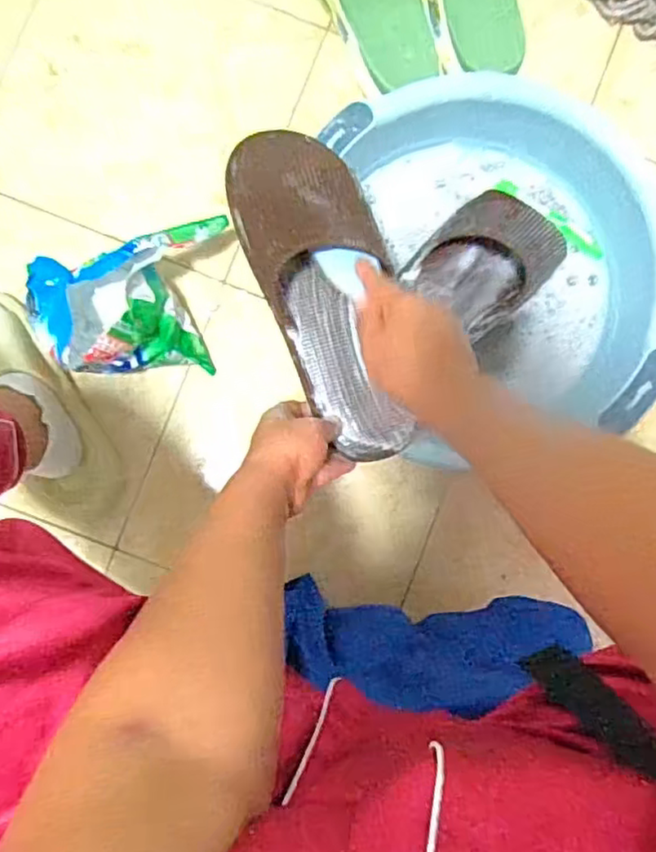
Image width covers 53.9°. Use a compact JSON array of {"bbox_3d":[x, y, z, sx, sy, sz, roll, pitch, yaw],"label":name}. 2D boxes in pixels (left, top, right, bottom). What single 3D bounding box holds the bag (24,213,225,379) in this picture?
[{"bbox_3d":[-0.193,-0.126,0.645,0.176,0.133,0.151,-1,88,-2],"label":"bag"}]

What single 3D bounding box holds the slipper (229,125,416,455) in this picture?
[{"bbox_3d":[0.000,-0.109,0.535,0.106,0.070,0.281,-18,99,-2],"label":"slipper"}]

